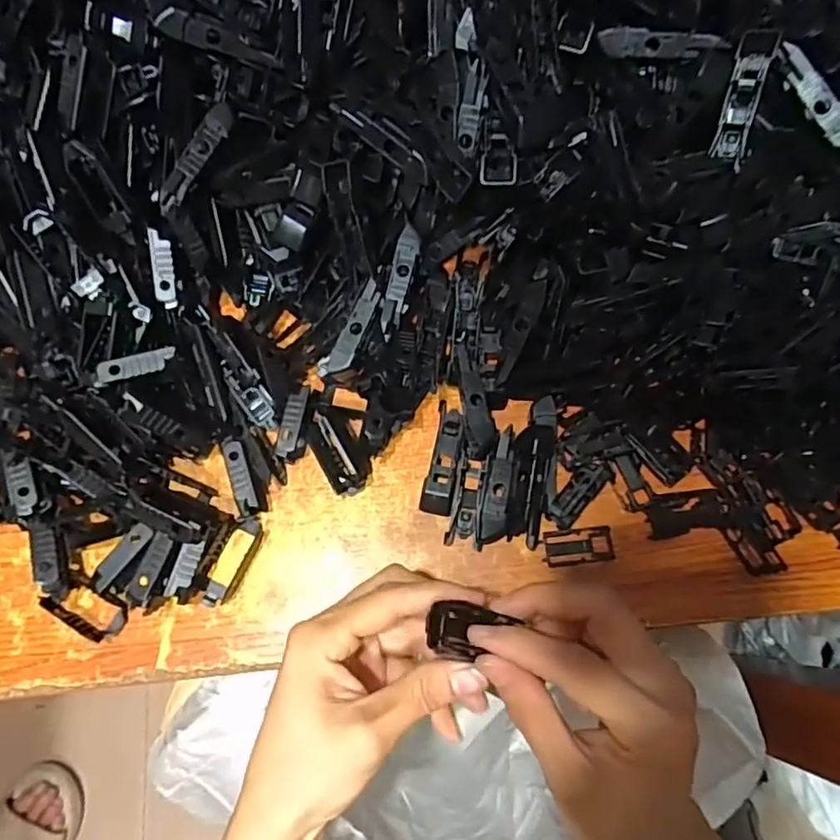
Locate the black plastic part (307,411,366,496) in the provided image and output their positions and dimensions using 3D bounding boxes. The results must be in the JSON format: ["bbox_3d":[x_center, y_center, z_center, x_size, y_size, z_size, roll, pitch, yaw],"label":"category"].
[{"bbox_3d":[-0.053,0.020,0.352,0.018,0.010,0.056,-29,75,-8],"label":"black plastic part"}]

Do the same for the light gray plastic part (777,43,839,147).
[{"bbox_3d":[0.206,-0.166,0.303,0.007,0.013,0.062,-38,91,-9],"label":"light gray plastic part"}]

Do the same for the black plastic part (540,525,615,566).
[{"bbox_3d":[0.091,0.072,0.333,0.041,0.008,0.019,-7,73,-2],"label":"black plastic part"}]

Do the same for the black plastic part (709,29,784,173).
[{"bbox_3d":[0.173,-0.171,0.314,0.017,0.015,0.065,10,106,3],"label":"black plastic part"}]

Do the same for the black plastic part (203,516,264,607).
[{"bbox_3d":[-0.108,0.081,0.336,0.019,0.005,0.054,23,74,7],"label":"black plastic part"}]

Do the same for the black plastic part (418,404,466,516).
[{"bbox_3d":[0.015,0.022,0.347,0.018,0.015,0.068,10,73,3],"label":"black plastic part"}]

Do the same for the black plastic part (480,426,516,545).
[{"bbox_3d":[0.047,0.039,0.339,0.018,0.017,0.064,9,73,3],"label":"black plastic part"}]

